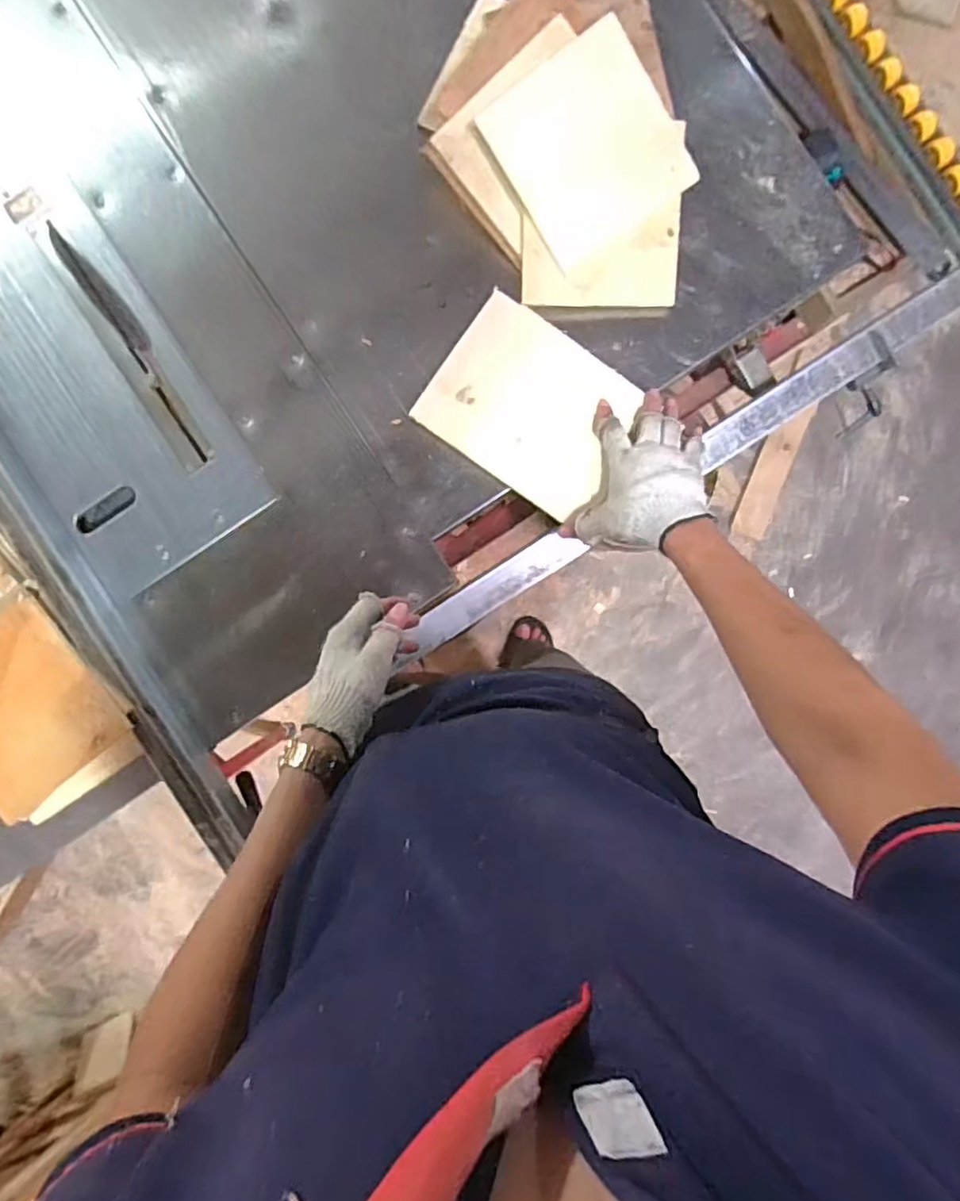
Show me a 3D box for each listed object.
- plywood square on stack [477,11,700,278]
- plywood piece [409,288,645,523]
[{"bbox_3d":[0.108,-0.451,0.620,0.159,0.007,0.166,-33,104,10],"label":"plywood square on stack"},{"bbox_3d":[0.054,-0.206,0.655,0.199,0.009,0.162,35,92,-2],"label":"plywood piece"}]

